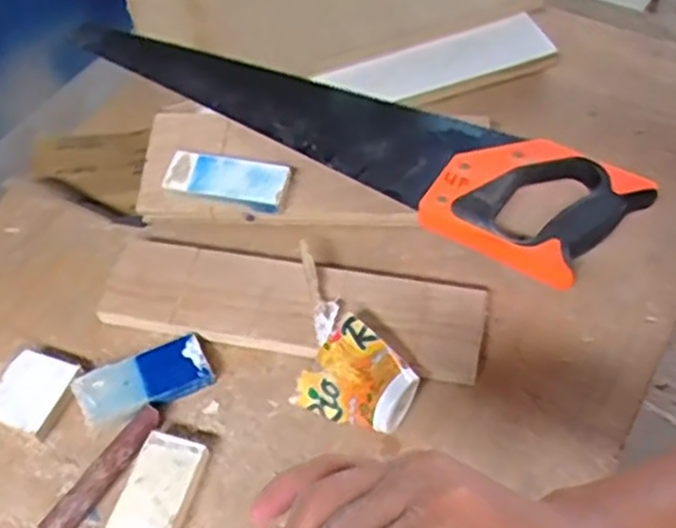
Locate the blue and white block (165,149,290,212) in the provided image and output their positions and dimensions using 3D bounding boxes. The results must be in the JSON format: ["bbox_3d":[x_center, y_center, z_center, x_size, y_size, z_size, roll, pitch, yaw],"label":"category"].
[{"bbox_3d":[-0.088,-0.067,0.583,0.094,0.014,0.040,6,55,11],"label":"blue and white block"}]

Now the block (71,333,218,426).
[{"bbox_3d":[-0.134,0.084,0.521,0.090,0.017,0.044,-23,56,-12],"label":"block"}]

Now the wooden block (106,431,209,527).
[{"bbox_3d":[-0.114,0.145,0.474,0.041,0.018,0.068,13,57,13],"label":"wooden block"}]

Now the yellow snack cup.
[{"bbox_3d":[0.012,0.080,0.498,0.076,0.042,0.064,31,62,23],"label":"yellow snack cup"}]

